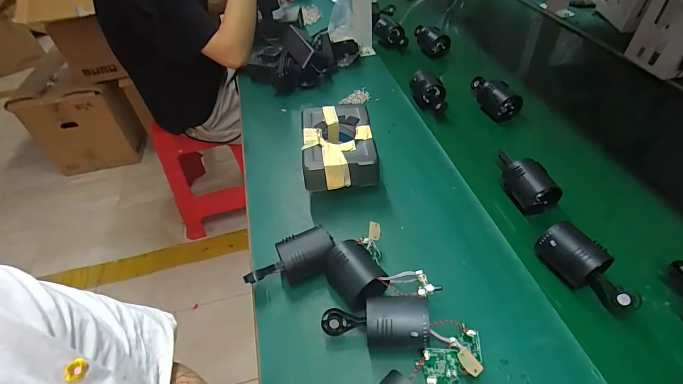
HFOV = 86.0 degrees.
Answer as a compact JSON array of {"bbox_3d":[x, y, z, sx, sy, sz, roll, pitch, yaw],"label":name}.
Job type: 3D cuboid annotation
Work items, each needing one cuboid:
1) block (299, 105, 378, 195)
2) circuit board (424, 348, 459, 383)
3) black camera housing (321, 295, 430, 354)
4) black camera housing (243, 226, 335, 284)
[{"bbox_3d":[-0.005,-0.077,0.585,0.109,0.047,0.156,-6,45,1],"label":"block"},{"bbox_3d":[0.103,0.181,0.378,0.033,0.009,0.038,-5,91,15],"label":"circuit board"},{"bbox_3d":[0.038,0.144,0.402,0.114,0.040,0.053,-8,45,17],"label":"black camera housing"},{"bbox_3d":[-0.064,0.091,0.463,0.113,0.043,0.048,-22,47,-14],"label":"black camera housing"}]

